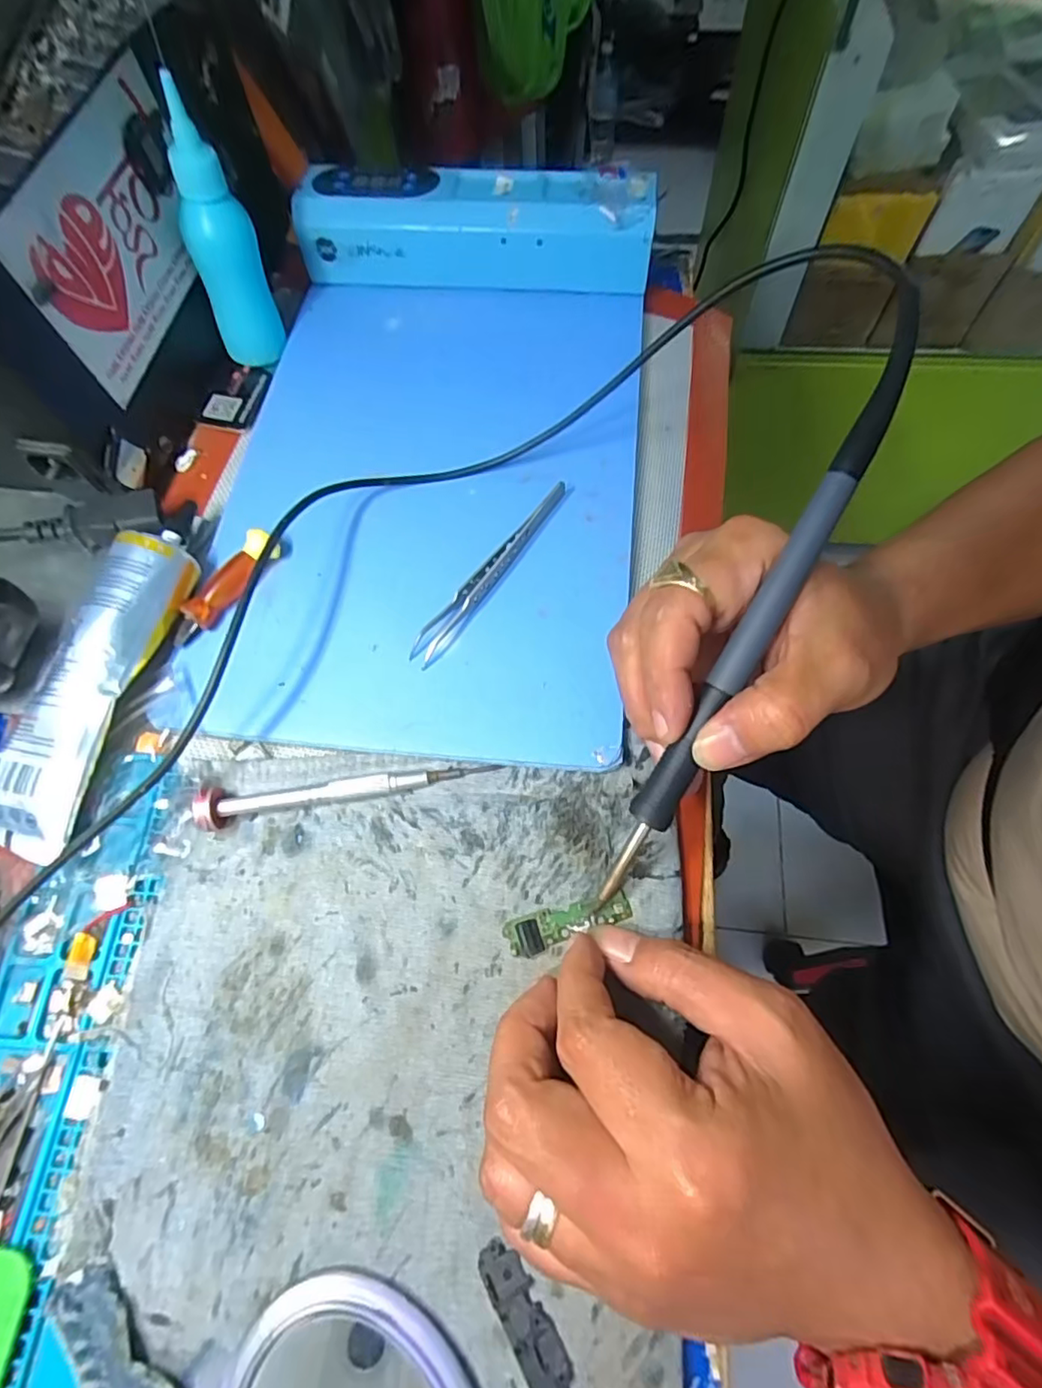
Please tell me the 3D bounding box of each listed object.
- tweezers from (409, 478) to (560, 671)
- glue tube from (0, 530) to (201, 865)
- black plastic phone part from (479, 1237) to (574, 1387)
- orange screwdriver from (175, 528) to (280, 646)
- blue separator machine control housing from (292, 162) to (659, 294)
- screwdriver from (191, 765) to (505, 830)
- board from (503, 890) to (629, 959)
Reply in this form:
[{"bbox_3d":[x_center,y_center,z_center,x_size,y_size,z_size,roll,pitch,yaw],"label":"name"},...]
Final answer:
[{"bbox_3d":[-0.013,-0.060,0.284,0.011,0.009,0.114,35,72,14],"label":"tweezers"},{"bbox_3d":[-0.189,-0.010,0.255,0.048,0.029,0.149,10,68,5],"label":"glue tube"},{"bbox_3d":[0.007,0.202,0.180,0.014,0.004,0.063,-30,70,-11],"label":"black plastic phone part"},{"bbox_3d":[-0.140,-0.050,0.280,0.013,0.016,0.063,36,73,15],"label":"orange screwdriver"},{"bbox_3d":[-0.026,-0.273,0.354,0.204,0.051,0.048,4,68,3],"label":"blue separator machine control housing"},{"bbox_3d":[-0.071,0.037,0.244,0.120,0.012,0.015,-11,68,-3],"label":"screwdriver"},{"bbox_3d":[0.018,0.088,0.228,0.048,0.004,0.014,-15,68,-5],"label":"board"}]

